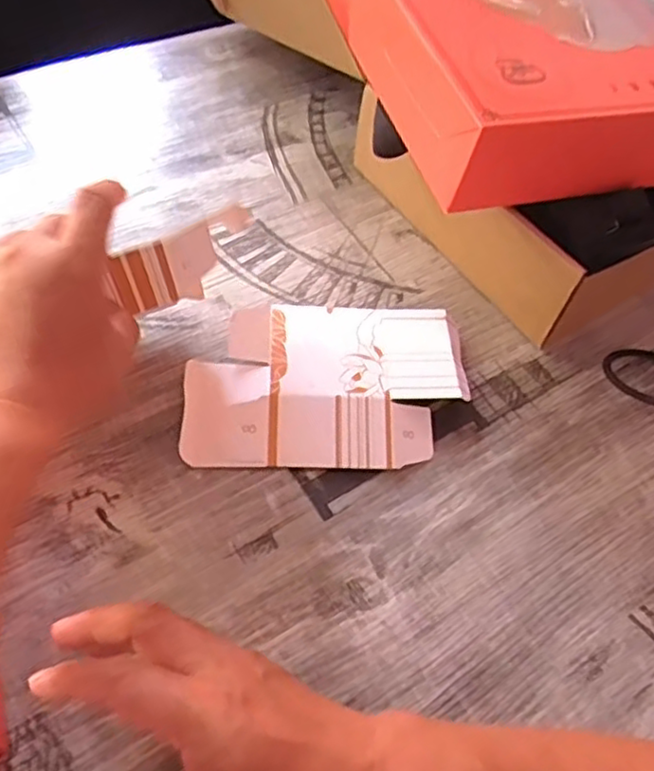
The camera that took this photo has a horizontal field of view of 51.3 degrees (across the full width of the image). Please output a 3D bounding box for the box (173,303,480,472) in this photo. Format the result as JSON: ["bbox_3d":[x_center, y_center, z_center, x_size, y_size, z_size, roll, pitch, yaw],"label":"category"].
[{"bbox_3d":[0.000,-0.003,0.483,0.193,0.018,0.128,2,56,-6],"label":"box"}]

